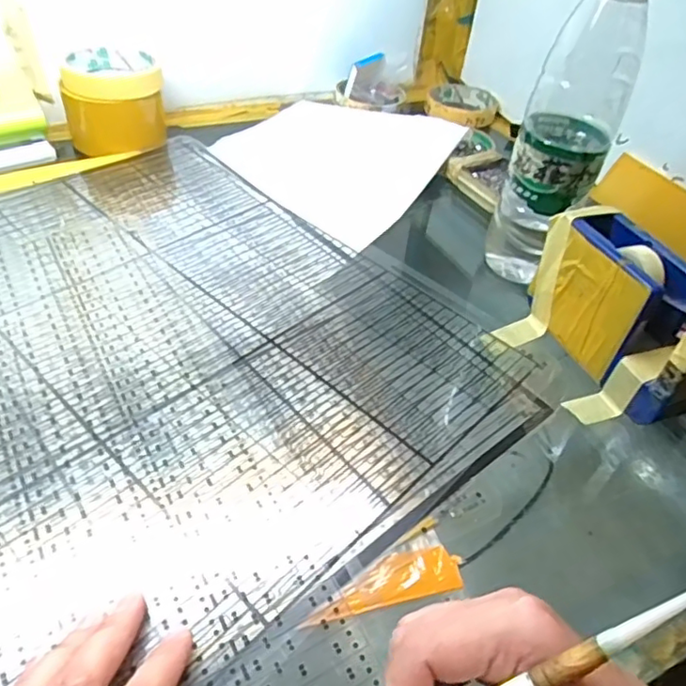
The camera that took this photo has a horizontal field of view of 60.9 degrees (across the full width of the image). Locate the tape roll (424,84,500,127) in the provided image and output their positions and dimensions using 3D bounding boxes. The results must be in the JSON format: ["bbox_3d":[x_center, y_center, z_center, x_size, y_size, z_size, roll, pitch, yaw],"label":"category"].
[{"bbox_3d":[0.145,-0.287,0.708,0.085,0.019,0.091,14,44,8],"label":"tape roll"}]

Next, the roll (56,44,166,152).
[{"bbox_3d":[-0.216,-0.232,0.554,0.086,0.065,0.087,-10,46,-17],"label":"roll"}]

